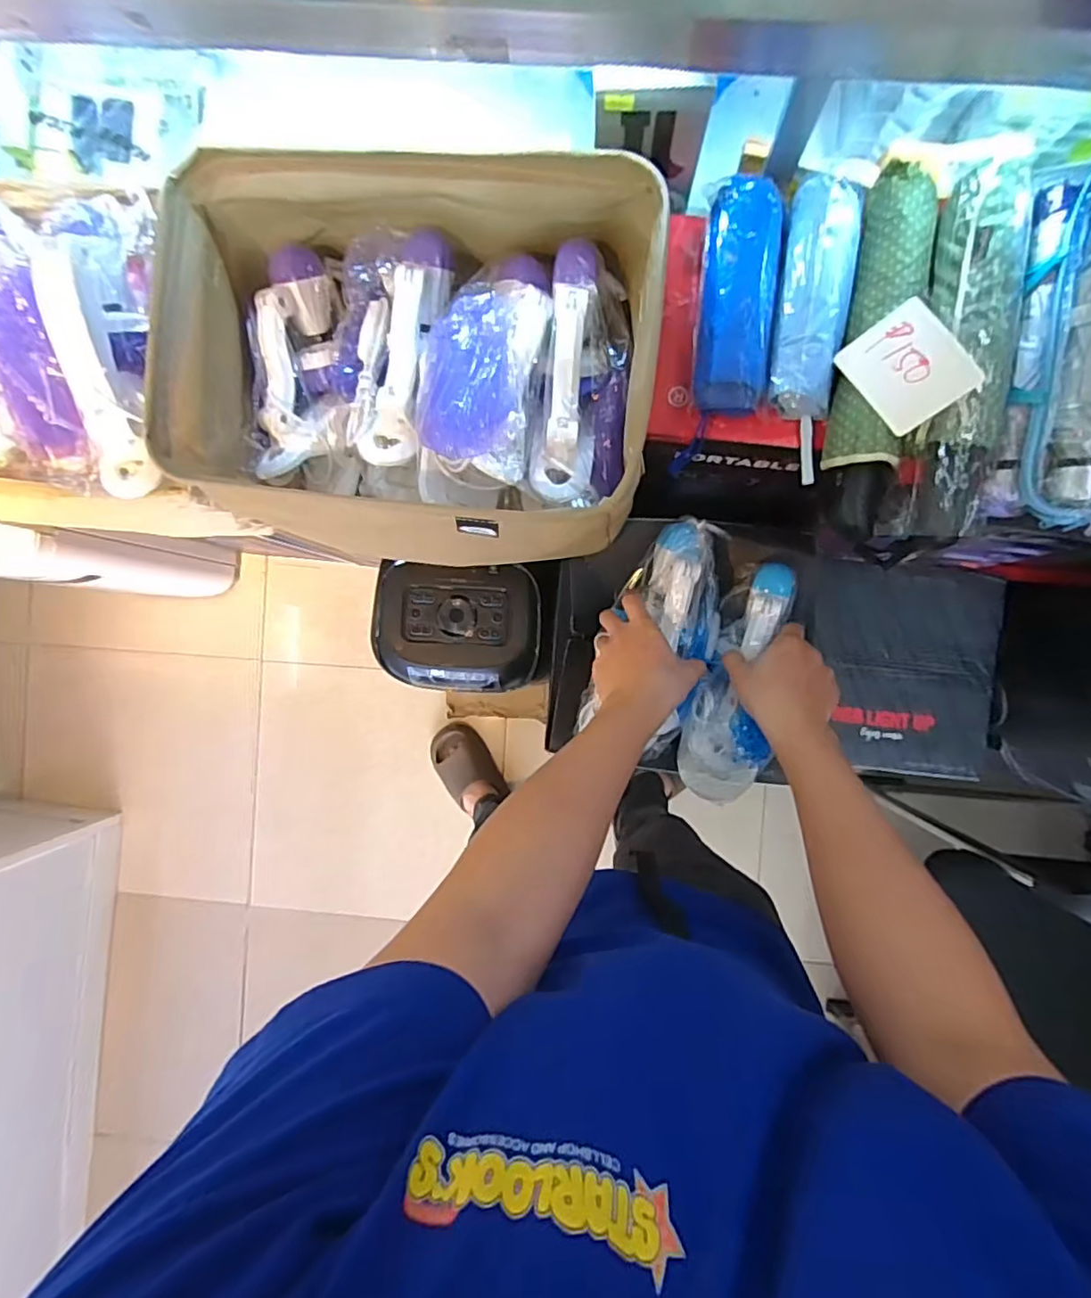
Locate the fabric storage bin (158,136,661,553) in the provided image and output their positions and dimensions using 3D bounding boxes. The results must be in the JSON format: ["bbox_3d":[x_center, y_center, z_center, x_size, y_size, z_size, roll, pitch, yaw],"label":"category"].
[{"bbox_3d":[-0.121,-0.256,0.578,0.412,0.165,0.305,8,93,5],"label":"fabric storage bin"}]

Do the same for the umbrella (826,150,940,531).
[{"bbox_3d":[0.267,-0.238,0.481,0.061,0.040,0.289,7,93,5],"label":"umbrella"}]

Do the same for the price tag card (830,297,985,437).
[{"bbox_3d":[0.275,-0.215,0.462,0.066,0.007,0.087,-35,74,29],"label":"price tag card"}]

